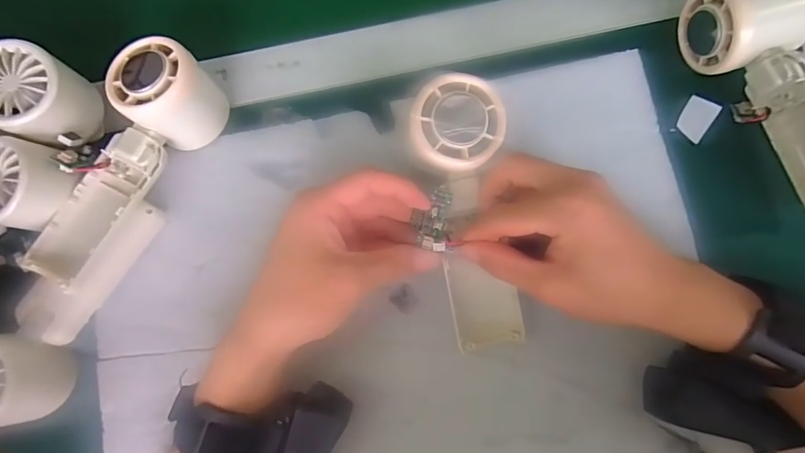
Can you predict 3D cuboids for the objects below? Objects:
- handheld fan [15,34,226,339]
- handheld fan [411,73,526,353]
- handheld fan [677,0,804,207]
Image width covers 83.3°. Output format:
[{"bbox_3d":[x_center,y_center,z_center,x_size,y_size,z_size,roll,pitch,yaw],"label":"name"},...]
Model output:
[{"bbox_3d":[-0.189,-0.023,0.297,0.062,0.051,0.201,28,85,6],"label":"handheld fan"},{"bbox_3d":[0.040,-0.002,0.272,0.055,0.028,0.169,-8,103,3],"label":"handheld fan"},{"bbox_3d":[0.238,-0.080,0.283,0.062,0.050,0.162,-15,82,1],"label":"handheld fan"}]

